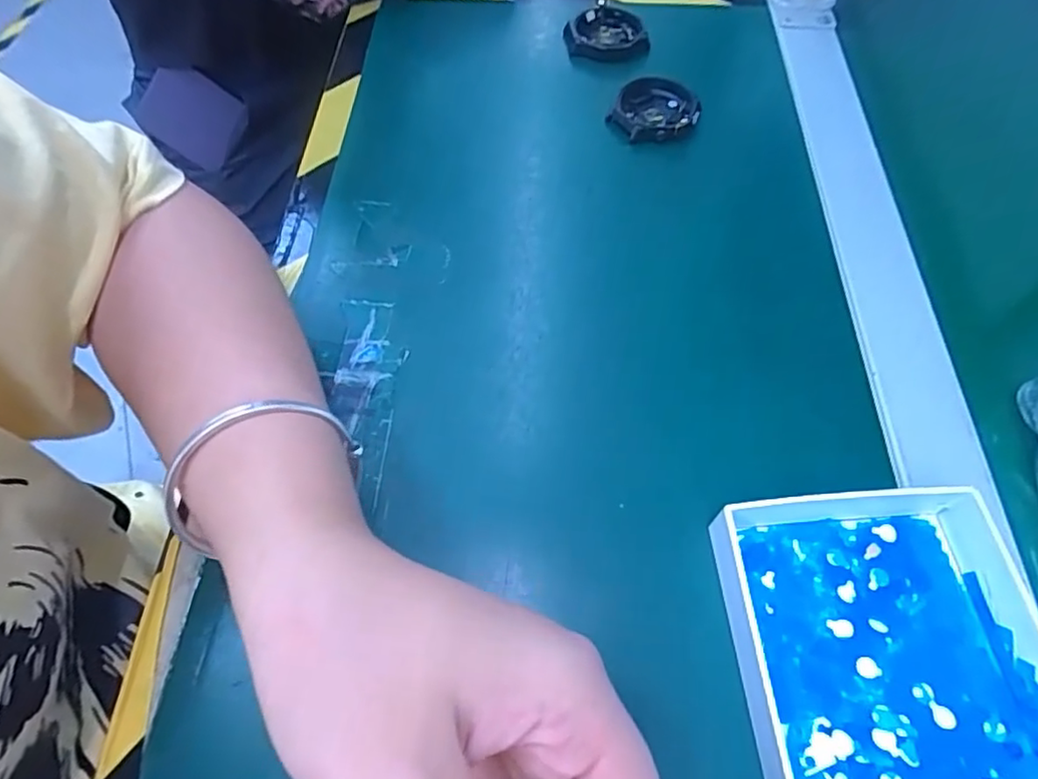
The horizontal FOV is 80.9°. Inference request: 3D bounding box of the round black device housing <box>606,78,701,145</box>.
[{"bbox_3d":[0.085,-0.174,0.376,0.050,0.015,0.054,1,60,-2],"label":"round black device housing"}]

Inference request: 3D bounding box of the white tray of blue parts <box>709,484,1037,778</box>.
[{"bbox_3d":[0.135,0.125,0.204,0.104,0.023,0.187,-3,60,-4],"label":"white tray of blue parts"}]

